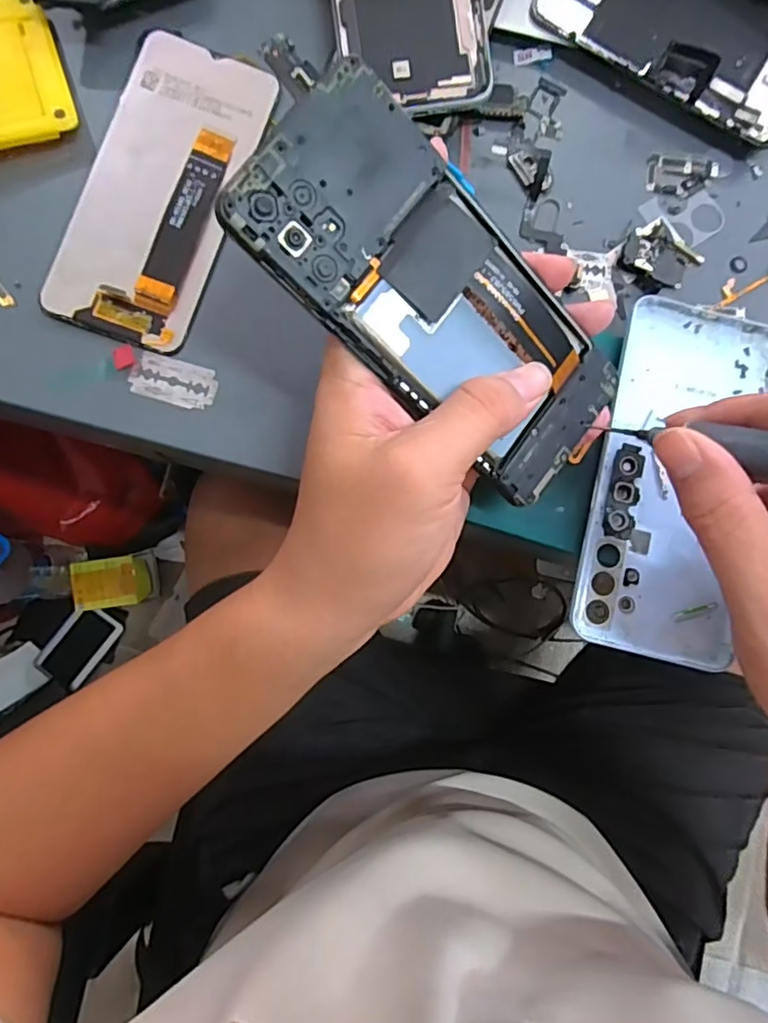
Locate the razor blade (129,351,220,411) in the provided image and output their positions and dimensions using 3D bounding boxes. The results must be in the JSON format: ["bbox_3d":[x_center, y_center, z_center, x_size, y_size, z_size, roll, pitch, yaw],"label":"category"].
[{"bbox_3d":[-0.103,-0.064,0.285,0.041,0.004,0.022,14,85,-1],"label":"razor blade"}]

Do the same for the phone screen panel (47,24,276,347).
[{"bbox_3d":[-0.114,-0.161,0.290,0.077,0.008,0.155,17,83,-4],"label":"phone screen panel"}]

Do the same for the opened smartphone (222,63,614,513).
[{"bbox_3d":[0.024,-0.075,0.212,0.156,0.010,0.074,37,85,-22],"label":"opened smartphone"}]

